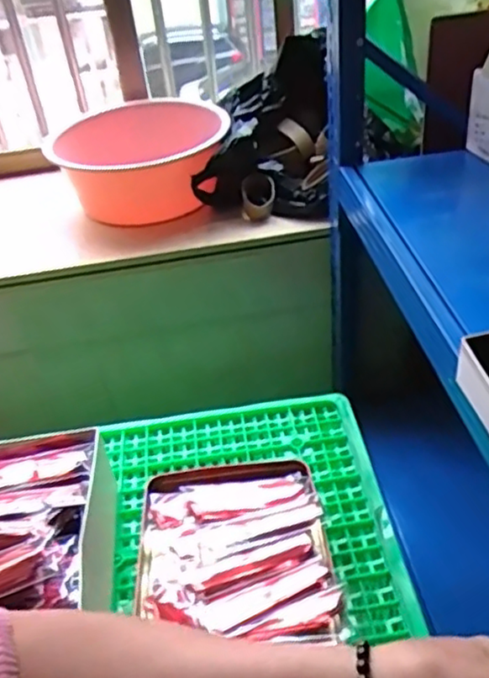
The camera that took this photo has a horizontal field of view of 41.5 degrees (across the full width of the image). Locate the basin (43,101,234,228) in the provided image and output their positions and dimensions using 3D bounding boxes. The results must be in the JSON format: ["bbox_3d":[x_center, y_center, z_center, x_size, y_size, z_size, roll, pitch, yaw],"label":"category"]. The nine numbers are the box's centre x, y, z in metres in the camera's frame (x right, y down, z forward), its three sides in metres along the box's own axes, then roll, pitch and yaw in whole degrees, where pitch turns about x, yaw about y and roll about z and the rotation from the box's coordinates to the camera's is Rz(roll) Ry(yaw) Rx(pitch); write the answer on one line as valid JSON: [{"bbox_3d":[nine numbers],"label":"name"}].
[{"bbox_3d":[-0.208,-0.373,1.336,0.331,0.182,0.375,-17,39,-13],"label":"basin"}]

